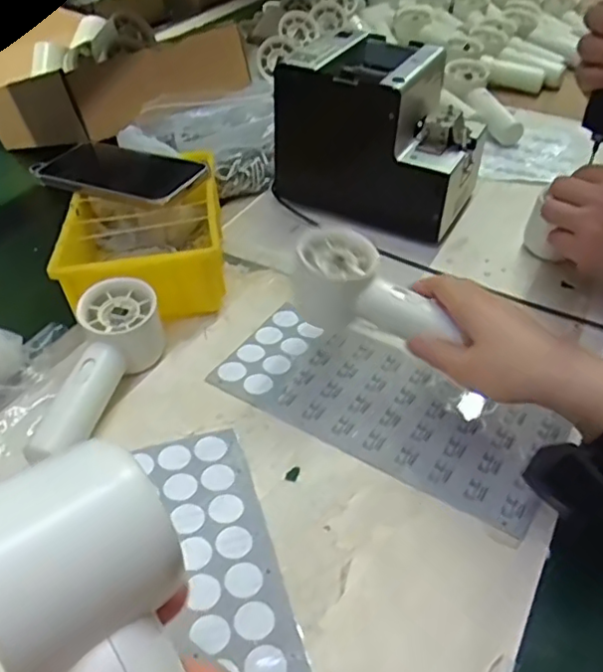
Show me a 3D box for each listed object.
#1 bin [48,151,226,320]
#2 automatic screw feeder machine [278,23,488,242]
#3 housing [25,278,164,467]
[{"bbox_3d":[-0.138,-0.091,0.571,0.135,0.059,0.180,-8,41,-7],"label":"bin"},{"bbox_3d":[0.083,-0.204,0.637,0.184,0.144,0.132,18,45,19],"label":"automatic screw feeder machine"},{"bbox_3d":[-0.141,0.026,0.454,0.058,0.055,0.144,4,42,4],"label":"housing"}]

